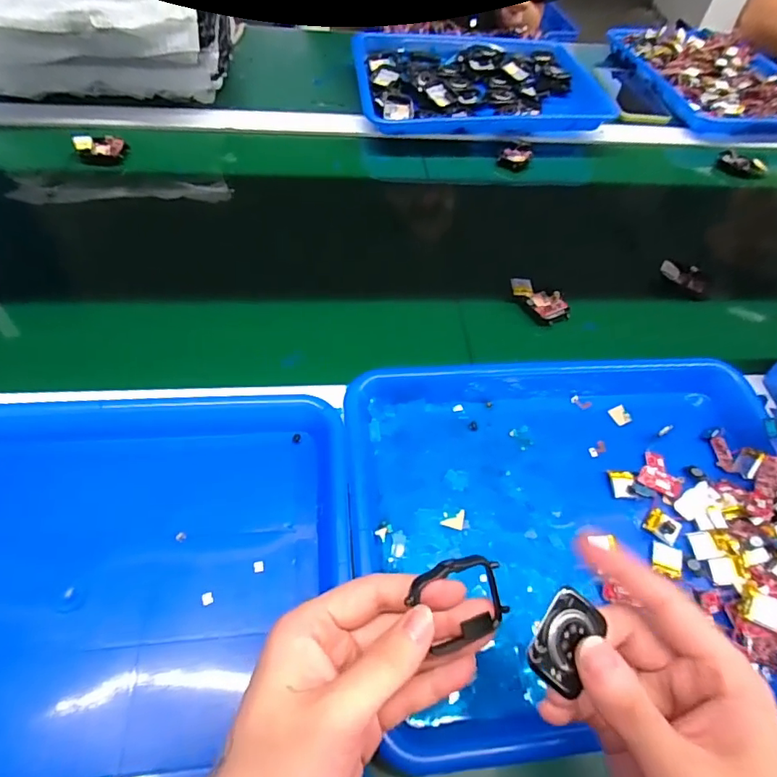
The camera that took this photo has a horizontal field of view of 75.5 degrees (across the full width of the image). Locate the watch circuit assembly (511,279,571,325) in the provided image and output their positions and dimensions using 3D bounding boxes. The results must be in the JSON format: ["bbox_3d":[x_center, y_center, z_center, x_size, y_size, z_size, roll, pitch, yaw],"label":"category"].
[{"bbox_3d":[0.148,-0.087,0.485,0.035,0.014,0.059,-32,65,-25],"label":"watch circuit assembly"}]

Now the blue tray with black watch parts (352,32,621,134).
[{"bbox_3d":[0.126,-0.428,0.692,0.334,0.038,0.233,0,56,-6],"label":"blue tray with black watch parts"}]

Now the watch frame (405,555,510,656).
[{"bbox_3d":[0.034,0.100,0.238,0.044,0.004,0.038,-15,92,-16],"label":"watch frame"}]

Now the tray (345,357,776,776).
[{"bbox_3d":[0.143,0.080,0.348,0.331,0.034,0.261,-3,56,-8],"label":"tray"}]

